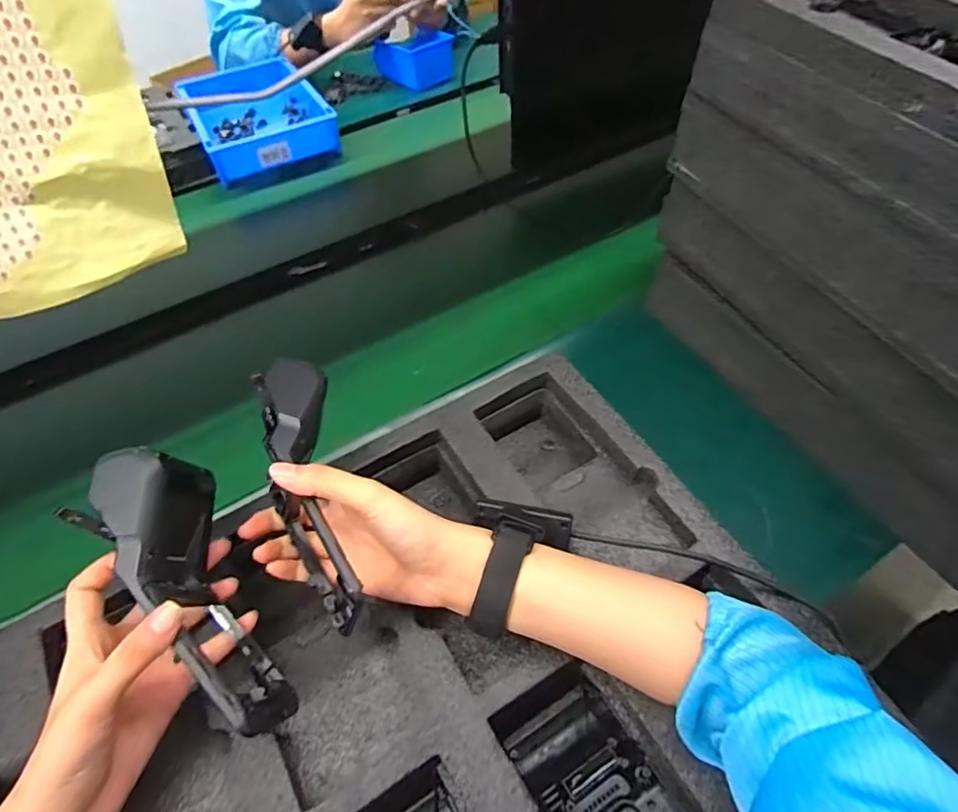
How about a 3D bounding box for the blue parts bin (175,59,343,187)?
[{"bbox_3d":[-0.387,-0.509,0.996,0.211,0.061,0.324,-24,53,-14],"label":"blue parts bin"}]

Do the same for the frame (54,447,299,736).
[{"bbox_3d":[-0.173,0.112,0.344,0.060,0.082,0.179,-31,80,-19],"label":"frame"}]

